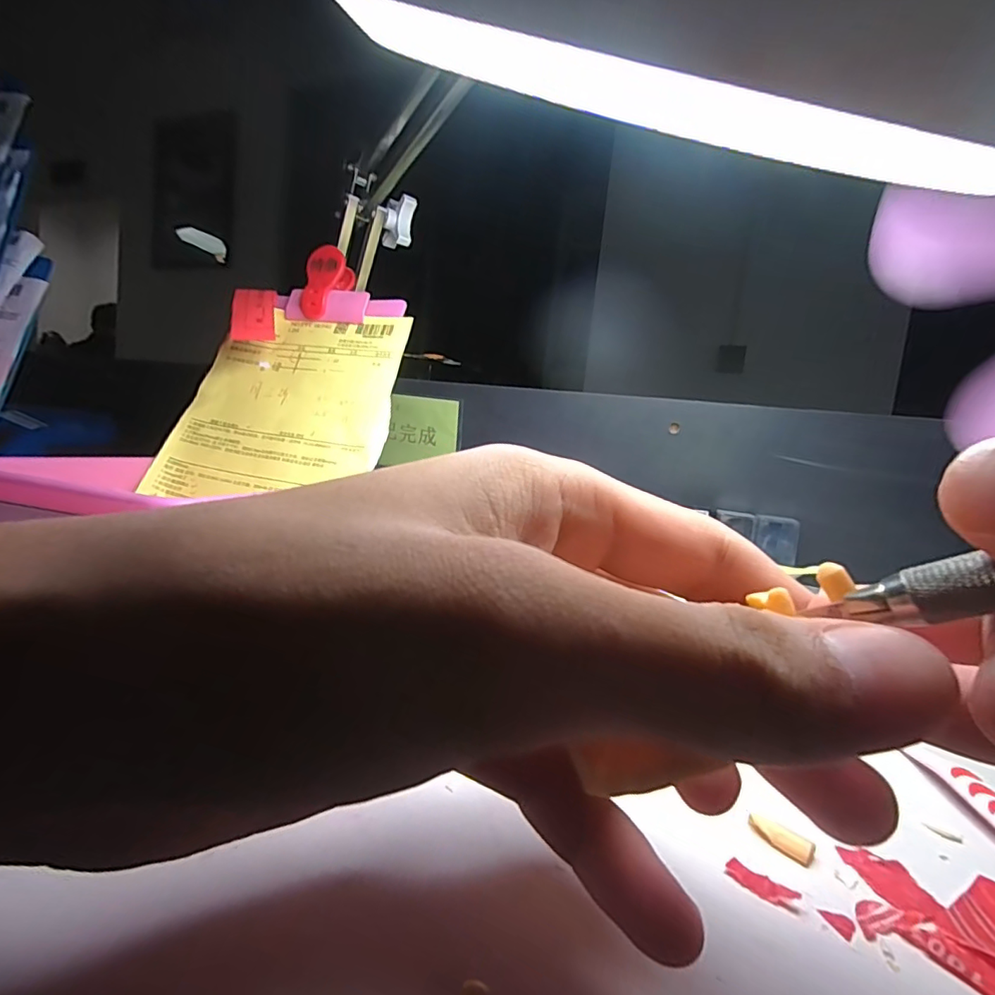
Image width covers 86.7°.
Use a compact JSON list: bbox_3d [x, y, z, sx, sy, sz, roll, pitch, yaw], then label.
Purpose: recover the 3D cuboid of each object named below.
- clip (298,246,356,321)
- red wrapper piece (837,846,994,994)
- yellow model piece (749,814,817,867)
[{"bbox_3d":[-0.138,-0.168,0.421,0.028,0.060,0.026,16,-9,5],"label":"clip"},{"bbox_3d":[0.112,0.100,0.124,0.049,0.004,0.039,8,6,23],"label":"red wrapper piece"},{"bbox_3d":[0.078,0.093,0.146,0.017,0.004,0.006,11,8,41],"label":"yellow model piece"}]

